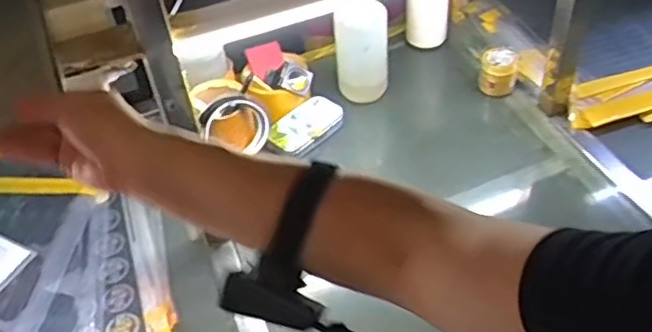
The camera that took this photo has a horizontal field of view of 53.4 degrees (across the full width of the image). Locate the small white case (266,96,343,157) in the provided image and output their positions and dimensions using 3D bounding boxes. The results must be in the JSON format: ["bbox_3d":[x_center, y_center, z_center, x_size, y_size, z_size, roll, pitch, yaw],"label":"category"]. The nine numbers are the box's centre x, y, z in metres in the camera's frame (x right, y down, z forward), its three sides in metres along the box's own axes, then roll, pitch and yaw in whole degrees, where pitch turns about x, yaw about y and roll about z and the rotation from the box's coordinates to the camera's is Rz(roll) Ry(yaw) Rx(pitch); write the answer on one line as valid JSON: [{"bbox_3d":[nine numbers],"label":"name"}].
[{"bbox_3d":[-0.024,-0.056,0.912,0.108,0.022,0.068,-34,51,-25],"label":"small white case"}]

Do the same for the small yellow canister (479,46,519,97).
[{"bbox_3d":[0.251,-0.139,0.945,0.052,0.057,0.050,10,47,15],"label":"small yellow canister"}]

